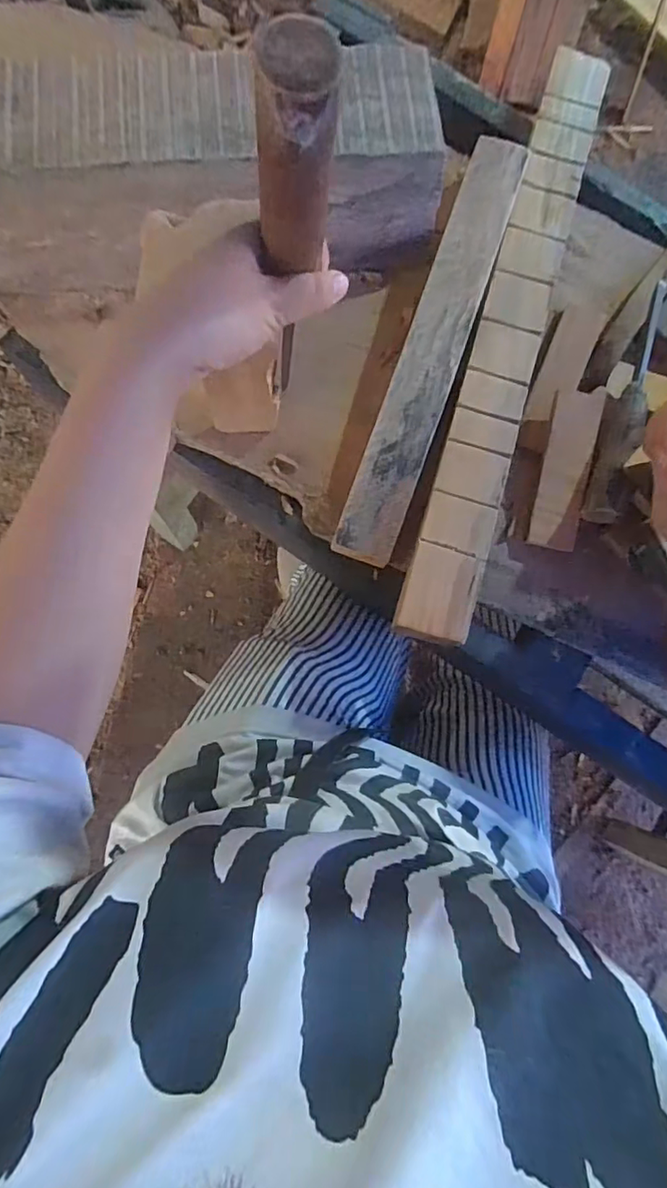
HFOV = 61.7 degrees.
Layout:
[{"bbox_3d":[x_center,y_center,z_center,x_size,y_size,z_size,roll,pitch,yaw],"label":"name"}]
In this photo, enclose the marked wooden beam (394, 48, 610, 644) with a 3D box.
[{"bbox_3d":[0.165,-0.252,0.500,0.066,0.042,0.613,18,79,-2],"label":"marked wooden beam"}]

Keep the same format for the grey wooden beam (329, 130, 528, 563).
[{"bbox_3d":[0.091,-0.220,0.490,0.052,0.018,0.402,20,81,-4],"label":"grey wooden beam"}]

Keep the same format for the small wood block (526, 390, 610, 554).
[{"bbox_3d":[0.206,-0.110,0.493,0.042,0.010,0.140,12,89,2],"label":"small wood block"}]

